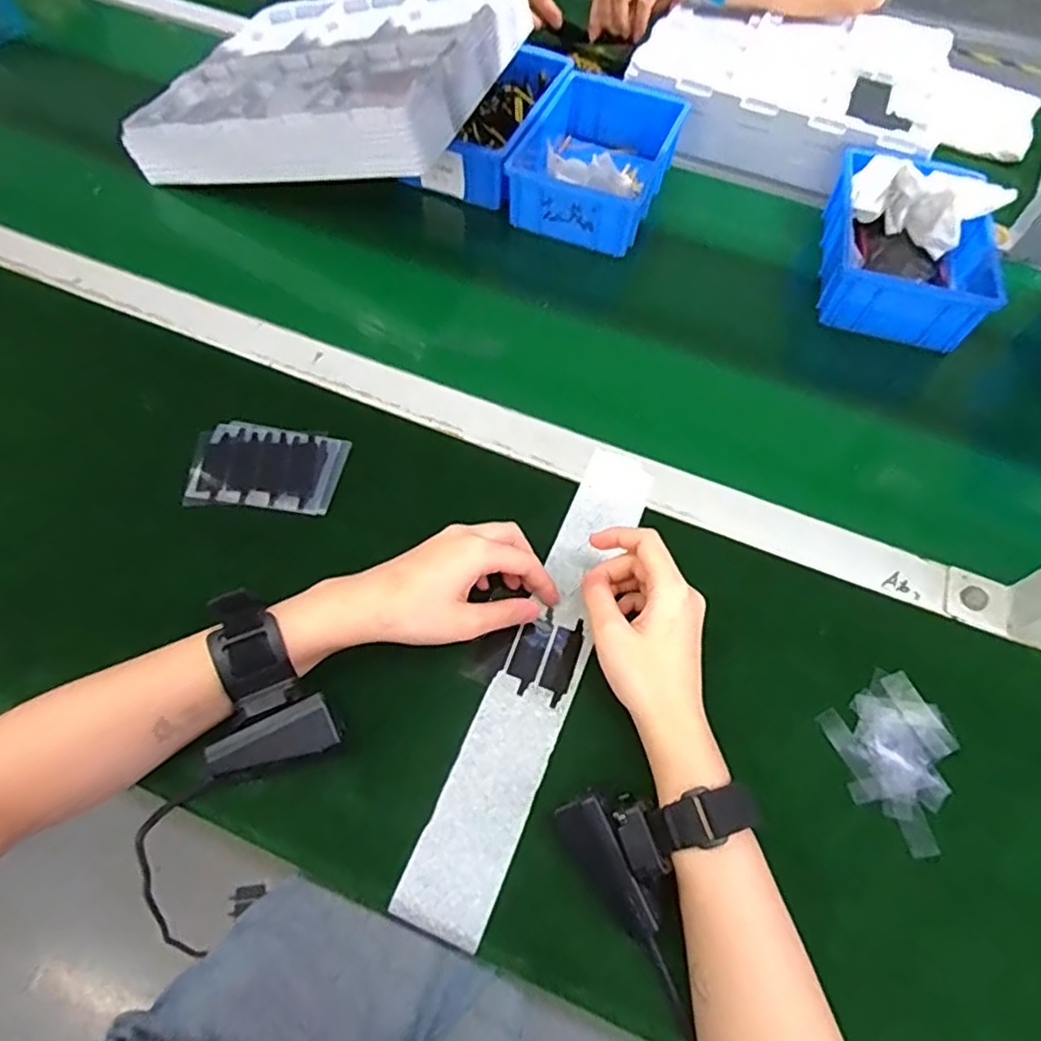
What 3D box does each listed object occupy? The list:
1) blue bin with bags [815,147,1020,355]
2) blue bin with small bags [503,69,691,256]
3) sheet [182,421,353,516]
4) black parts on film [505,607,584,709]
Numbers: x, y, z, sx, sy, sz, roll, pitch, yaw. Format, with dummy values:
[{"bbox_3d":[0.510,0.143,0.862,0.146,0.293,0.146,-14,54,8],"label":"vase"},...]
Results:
[{"bbox_3d":[0.354,-0.250,0.582,0.137,0.071,0.180,15,60,6],"label":"blue bin with bags"},{"bbox_3d":[0.076,-0.359,0.636,0.132,0.056,0.197,21,61,9],"label":"blue bin with small bags"},{"bbox_3d":[-0.184,-0.039,0.467,0.105,0.008,0.069,6,60,0],"label":"sheet"},{"bbox_3d":[0.016,0.085,0.409,0.040,0.004,0.057,18,61,7],"label":"black parts on film"}]

